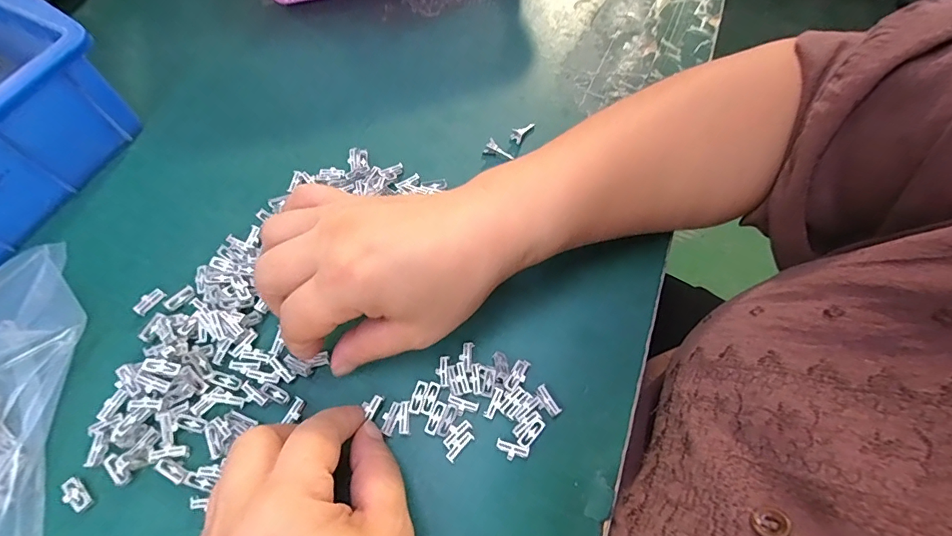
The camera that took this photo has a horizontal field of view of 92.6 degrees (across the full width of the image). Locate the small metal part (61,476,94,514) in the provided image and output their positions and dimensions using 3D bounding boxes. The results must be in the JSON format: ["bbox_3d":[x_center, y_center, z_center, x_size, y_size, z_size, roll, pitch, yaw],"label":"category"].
[{"bbox_3d":[-0.190,0.108,0.216,0.008,0.005,0.017,-39,71,-18],"label":"small metal part"}]

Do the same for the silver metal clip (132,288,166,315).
[{"bbox_3d":[-0.185,0.019,0.258,0.006,0.006,0.016,34,68,12],"label":"silver metal clip"}]

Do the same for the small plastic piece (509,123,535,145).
[{"bbox_3d":[0.031,-0.095,0.313,0.009,0.007,0.021,32,68,12],"label":"small plastic piece"}]

